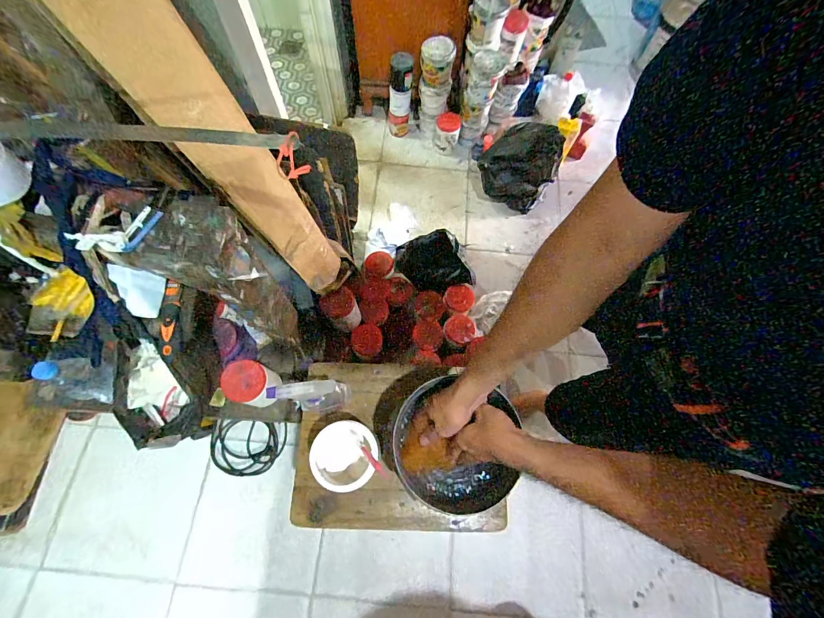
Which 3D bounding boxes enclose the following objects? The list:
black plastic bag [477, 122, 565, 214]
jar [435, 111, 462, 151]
[{"bbox_3d":[0.435,-0.591,1.490,0.291,0.223,0.279,16,69,5],"label":"black plastic bag"},{"bbox_3d":[0.156,-0.773,1.580,0.106,0.160,0.094,8,69,2],"label":"jar"}]

